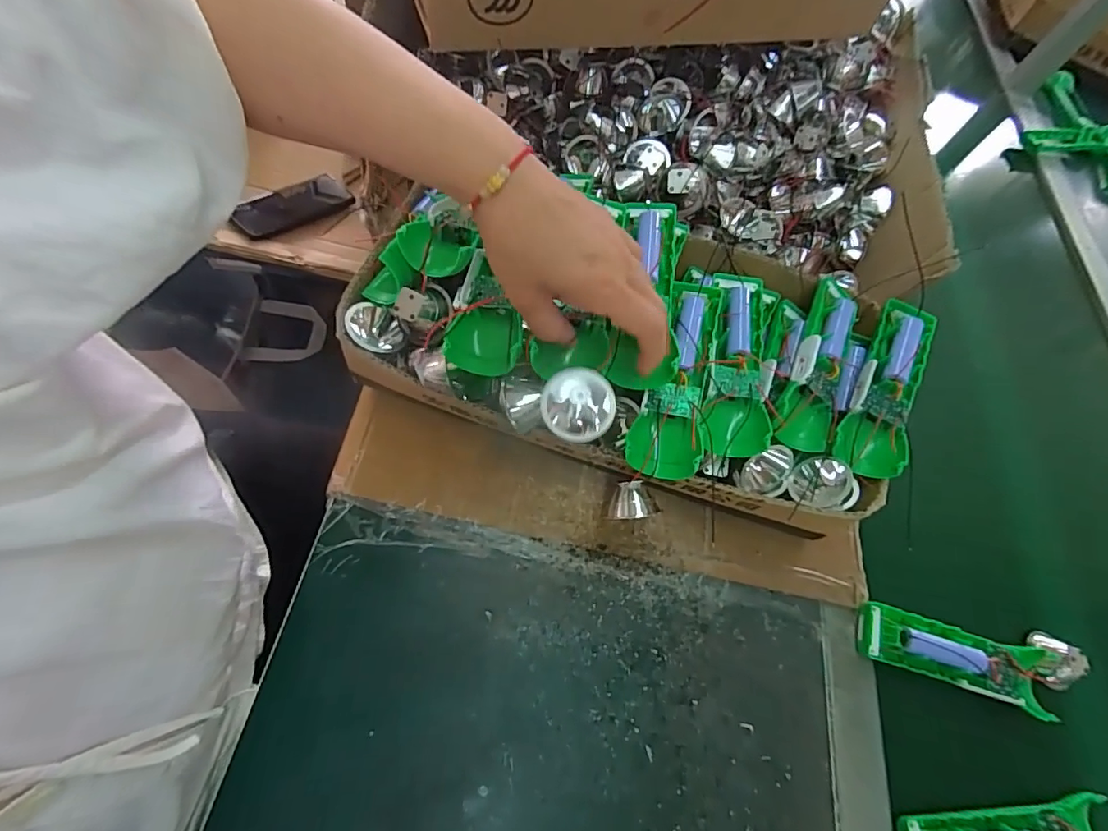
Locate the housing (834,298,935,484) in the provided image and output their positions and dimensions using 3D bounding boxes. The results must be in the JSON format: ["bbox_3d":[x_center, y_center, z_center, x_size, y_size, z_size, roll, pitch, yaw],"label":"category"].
[{"bbox_3d":[0.267,-0.026,0.410,0.052,0.038,0.155,30,63,5],"label":"housing"}]

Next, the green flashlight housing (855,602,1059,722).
[{"bbox_3d":[0.310,0.184,0.392,0.140,0.026,0.045,18,63,-1],"label":"green flashlight housing"}]

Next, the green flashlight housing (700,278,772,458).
[{"bbox_3d":[0.149,-0.049,0.410,0.050,0.035,0.164,16,63,-2],"label":"green flashlight housing"}]

